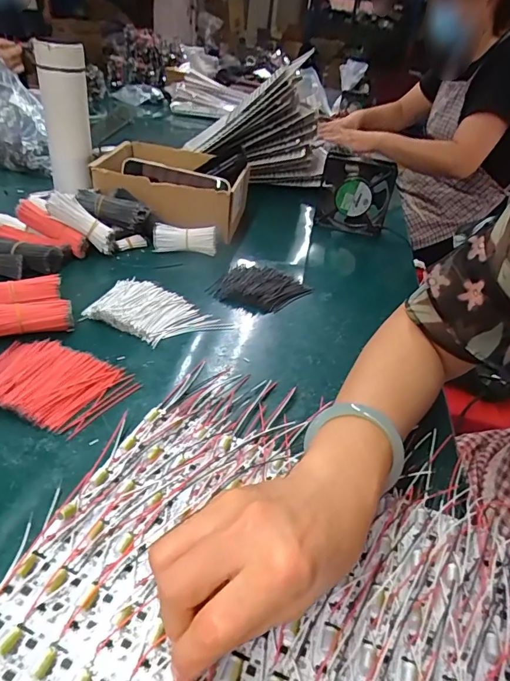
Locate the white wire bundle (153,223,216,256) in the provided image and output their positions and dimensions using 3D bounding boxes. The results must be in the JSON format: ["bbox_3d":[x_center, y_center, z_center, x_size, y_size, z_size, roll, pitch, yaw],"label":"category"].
[{"bbox_3d":[-0.100,-0.146,0.635,0.087,0.039,0.025,5,35,-3],"label":"white wire bundle"}]

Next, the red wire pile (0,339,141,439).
[{"bbox_3d":[-0.183,0.036,0.391,0.130,0.013,0.087,16,36,11],"label":"red wire pile"}]

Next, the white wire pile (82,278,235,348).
[{"bbox_3d":[-0.111,-0.033,0.500,0.148,0.013,0.089,20,37,17],"label":"white wire pile"}]

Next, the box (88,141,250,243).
[{"bbox_3d":[-0.127,-0.246,0.724,0.217,0.100,0.203,12,35,3],"label":"box"}]

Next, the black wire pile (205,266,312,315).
[{"bbox_3d":[0.004,-0.069,0.574,0.107,0.017,0.101,21,37,18],"label":"black wire pile"}]

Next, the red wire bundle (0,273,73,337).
[{"bbox_3d":[-0.245,-0.034,0.457,0.091,0.032,0.075,-11,39,-25],"label":"red wire bundle"}]

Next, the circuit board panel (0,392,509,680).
[{"bbox_3d":[0.003,0.154,0.262,0.279,0.010,0.258,18,36,14],"label":"circuit board panel"}]

